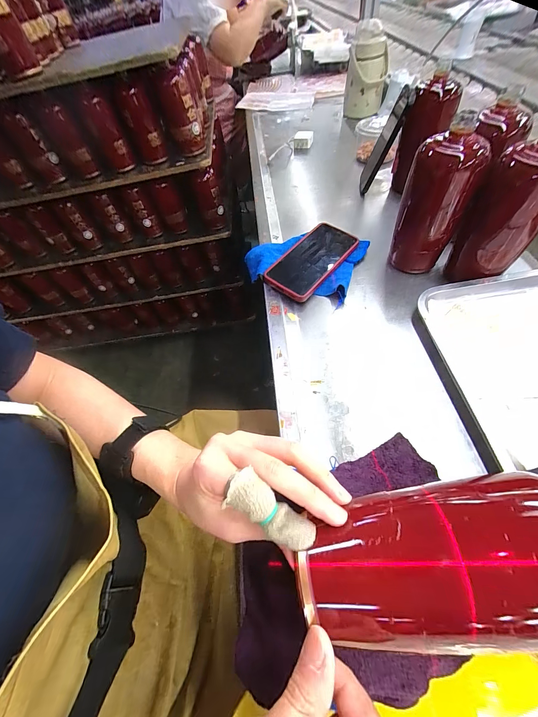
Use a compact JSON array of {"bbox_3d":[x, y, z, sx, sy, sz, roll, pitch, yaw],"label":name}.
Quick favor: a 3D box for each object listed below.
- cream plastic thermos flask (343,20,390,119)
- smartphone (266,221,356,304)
[{"bbox_3d":[0.303,-0.882,0.874,0.116,0.190,0.115,7,57,15],"label":"cream plastic thermos flask"},{"bbox_3d":[0.071,-0.164,0.465,0.084,0.012,0.167,35,68,22],"label":"smartphone"}]

